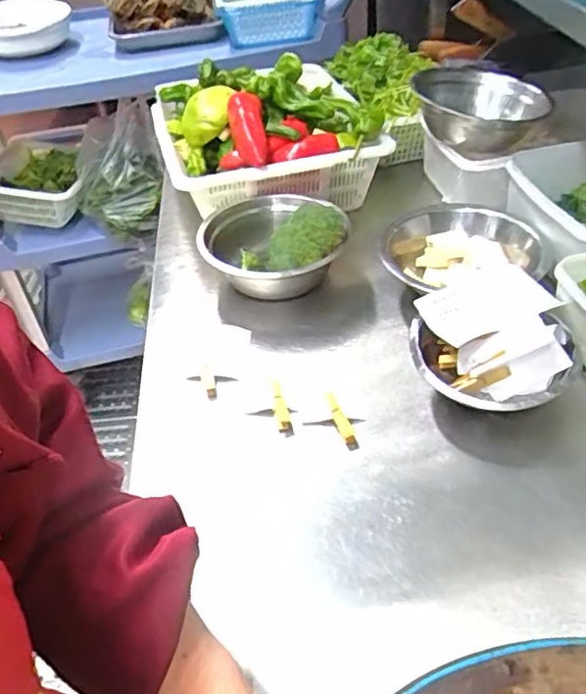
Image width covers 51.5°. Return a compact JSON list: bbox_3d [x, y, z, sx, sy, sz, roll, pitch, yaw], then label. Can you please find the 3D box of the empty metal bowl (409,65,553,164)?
[{"bbox_3d":[0.231,-0.291,0.776,0.171,0.063,0.166,10,45,15],"label":"empty metal bowl"}]

